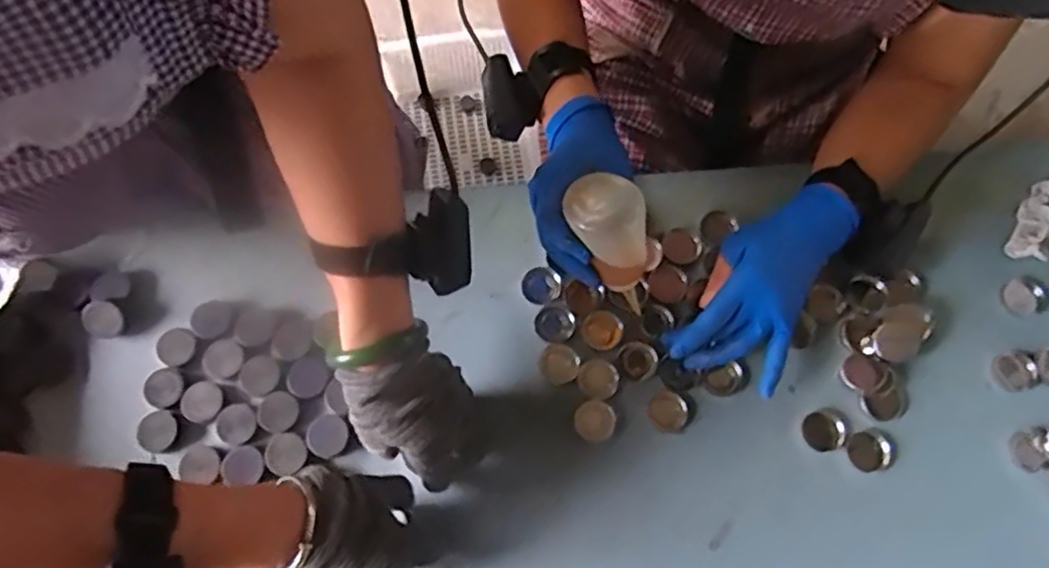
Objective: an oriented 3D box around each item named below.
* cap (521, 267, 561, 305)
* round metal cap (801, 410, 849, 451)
[{"bbox_3d":[0.014,0.001,0.604,0.033,0.005,0.033,0,72,0],"label":"cap"},{"bbox_3d":[0.247,0.120,0.561,0.035,0.010,0.031,-14,72,-5],"label":"round metal cap"}]

